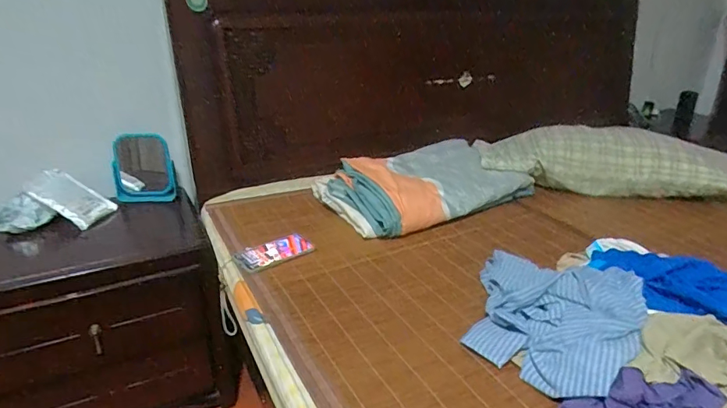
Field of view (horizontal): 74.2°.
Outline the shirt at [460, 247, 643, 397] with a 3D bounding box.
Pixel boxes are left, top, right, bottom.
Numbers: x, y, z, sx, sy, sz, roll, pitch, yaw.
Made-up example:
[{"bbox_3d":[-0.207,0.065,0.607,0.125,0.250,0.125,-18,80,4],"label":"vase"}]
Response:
[{"bbox_3d":[0.290,0.173,0.769,0.261,0.087,0.274,13,26,27],"label":"shirt"}]

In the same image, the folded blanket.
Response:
[{"bbox_3d":[0.170,-0.054,1.304,0.532,0.118,0.307,-13,27,-28],"label":"folded blanket"}]

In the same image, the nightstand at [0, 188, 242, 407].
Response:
[{"bbox_3d":[-0.645,0.302,1.183,0.583,0.470,0.318,-10,26,-21],"label":"nightstand"}]

